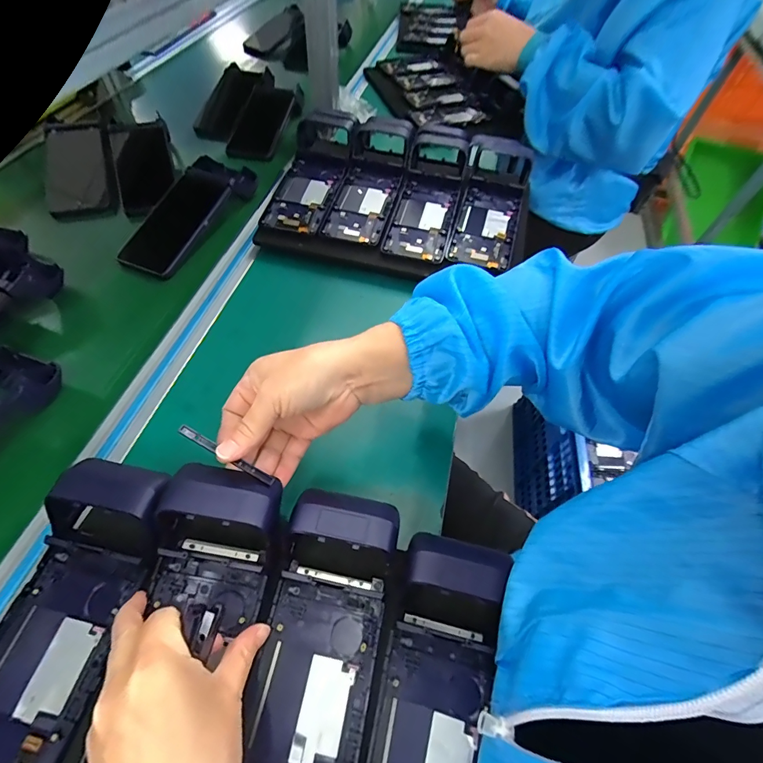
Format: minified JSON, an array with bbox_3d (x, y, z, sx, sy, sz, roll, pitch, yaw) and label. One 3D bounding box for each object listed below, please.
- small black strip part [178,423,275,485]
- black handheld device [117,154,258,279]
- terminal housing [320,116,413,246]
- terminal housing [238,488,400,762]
[{"bbox_3d":[-0.109,0.052,0.278,0.074,0.008,0.007,34,61,-6],"label":"small black strip part"},{"bbox_3d":[-0.261,-0.221,0.537,0.097,0.048,0.224,24,59,9],"label":"black handheld device"},{"bbox_3d":[-0.011,-0.307,0.565,0.081,0.041,0.272,12,58,2],"label":"terminal housing"},{"bbox_3d":[-0.045,0.185,0.259,0.081,0.049,0.216,11,57,4],"label":"terminal housing"}]

